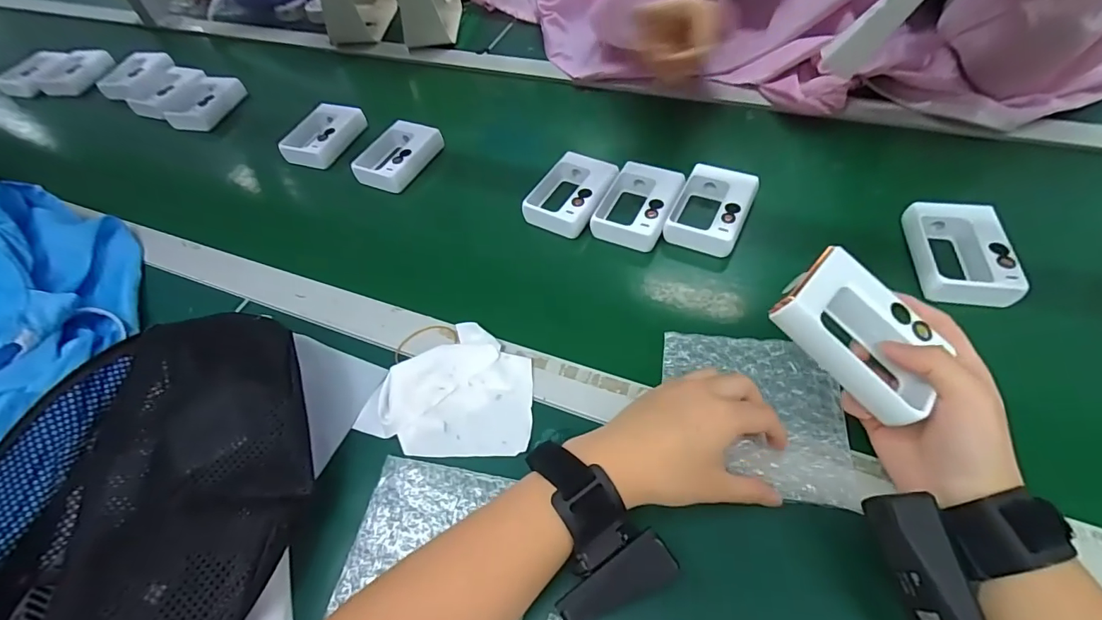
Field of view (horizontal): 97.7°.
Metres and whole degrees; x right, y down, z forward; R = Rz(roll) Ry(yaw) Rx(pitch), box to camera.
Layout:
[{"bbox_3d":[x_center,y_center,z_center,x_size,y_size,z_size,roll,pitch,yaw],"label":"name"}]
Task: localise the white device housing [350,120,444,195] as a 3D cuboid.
[{"bbox_3d":[-0.185,-0.184,0.569,0.073,0.031,0.099,23,59,19],"label":"white device housing"}]

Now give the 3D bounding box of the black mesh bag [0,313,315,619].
[{"bbox_3d":[-0.255,0.125,0.314,0.172,0.085,0.298,5,55,7],"label":"black mesh bag"}]

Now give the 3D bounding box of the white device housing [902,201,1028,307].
[{"bbox_3d":[0.347,-0.047,0.408,0.064,0.029,0.101,5,55,7],"label":"white device housing"}]

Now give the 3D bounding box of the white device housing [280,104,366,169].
[{"bbox_3d":[-0.288,-0.219,0.606,0.068,0.026,0.105,15,57,14],"label":"white device housing"}]

